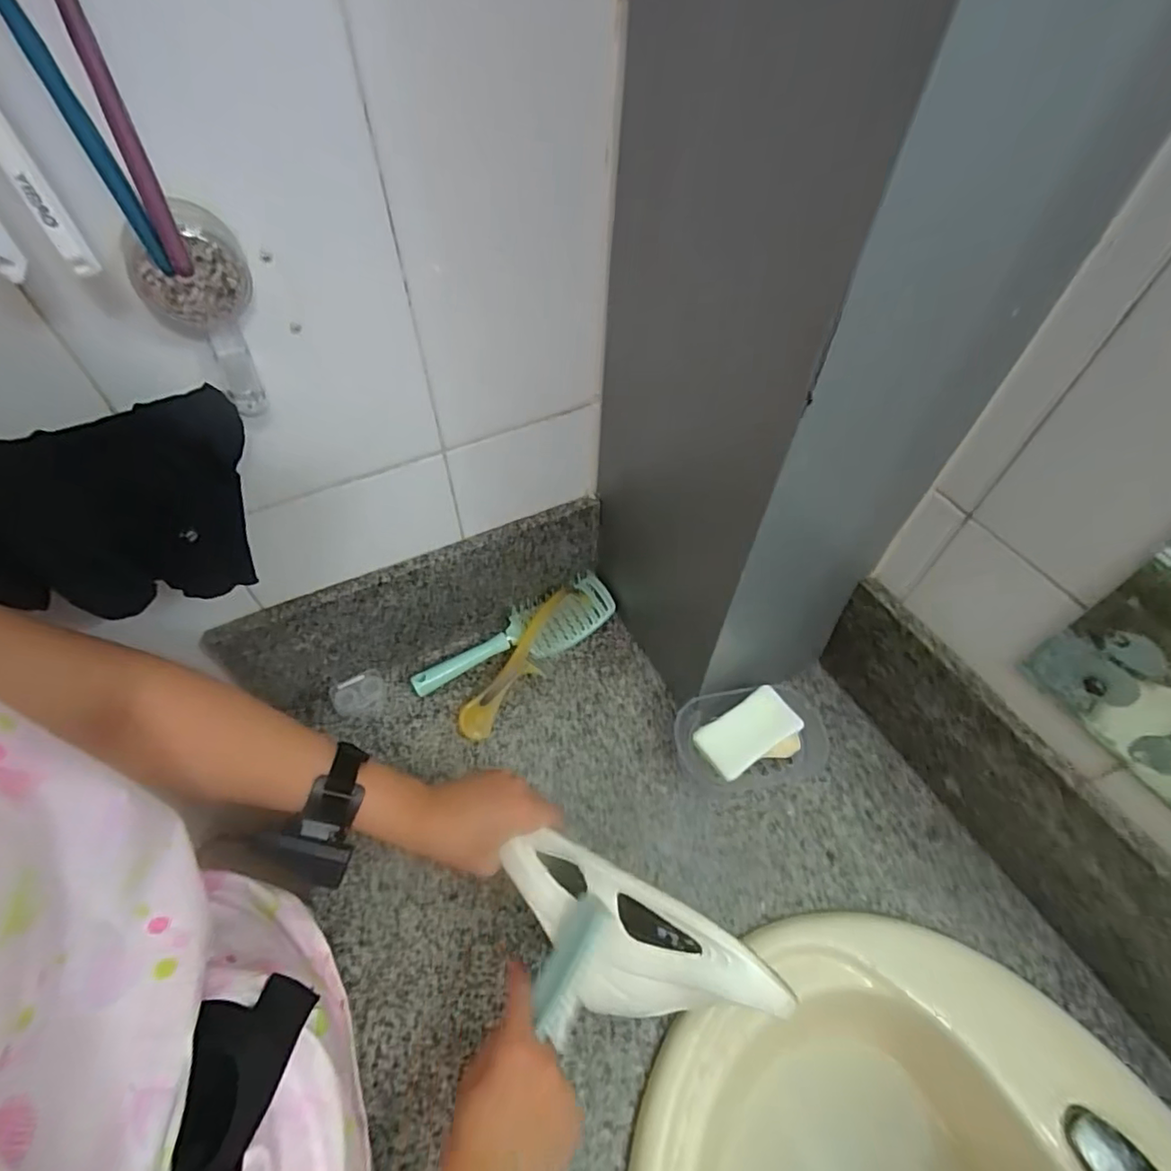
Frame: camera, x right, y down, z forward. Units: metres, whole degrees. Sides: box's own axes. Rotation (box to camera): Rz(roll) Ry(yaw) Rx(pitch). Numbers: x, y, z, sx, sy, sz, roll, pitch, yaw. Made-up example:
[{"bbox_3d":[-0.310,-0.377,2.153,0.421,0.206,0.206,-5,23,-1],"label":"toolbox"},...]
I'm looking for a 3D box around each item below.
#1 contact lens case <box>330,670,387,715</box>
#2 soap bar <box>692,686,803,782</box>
[{"bbox_3d":[-0.255,0.122,0.649,0.059,0.017,0.038,-23,55,-19],"label":"contact lens case"},{"bbox_3d":[0.165,0.147,0.581,0.102,0.015,0.056,-25,57,-19],"label":"soap bar"}]

